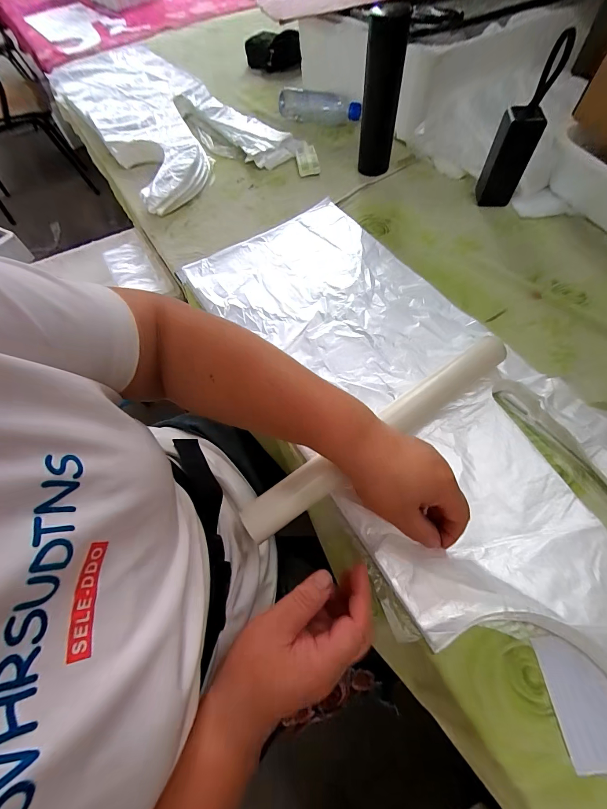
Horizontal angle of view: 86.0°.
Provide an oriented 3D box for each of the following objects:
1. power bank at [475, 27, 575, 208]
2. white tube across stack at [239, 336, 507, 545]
[{"bbox_3d":[0.337,-0.419,0.515,0.065,0.194,0.038,23,65,15],"label":"power bank"},{"bbox_3d":[0.093,0.031,0.369,0.363,0.033,0.038,-32,64,-13],"label":"white tube across stack"}]

